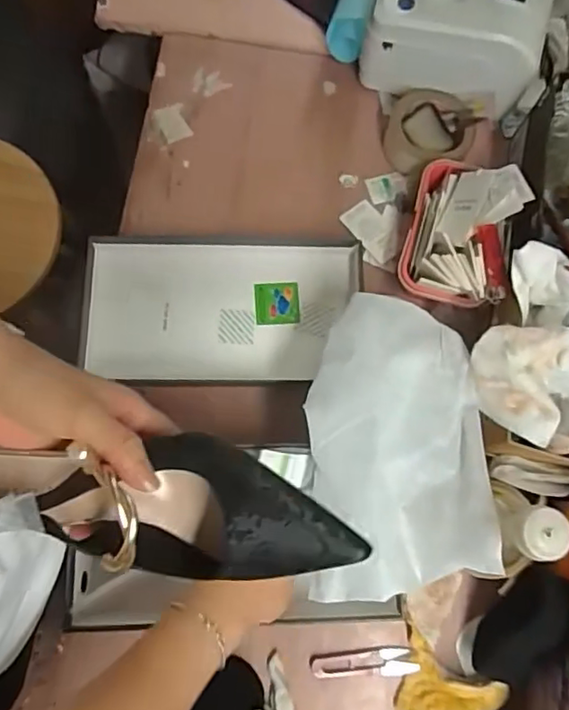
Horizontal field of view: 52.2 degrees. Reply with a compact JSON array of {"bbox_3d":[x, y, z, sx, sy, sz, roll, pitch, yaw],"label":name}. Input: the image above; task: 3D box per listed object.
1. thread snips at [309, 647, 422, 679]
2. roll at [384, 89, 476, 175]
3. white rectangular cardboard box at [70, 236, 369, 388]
[{"bbox_3d":[0.079,0.307,0.577,0.104,0.010,0.026,0,76,-2],"label":"thread snips"},{"bbox_3d":[0.169,-0.261,0.696,0.099,0.048,0.101,0,76,-2],"label":"roll"},{"bbox_3d":[-0.067,-0.046,0.645,0.303,0.036,0.164,1,76,-1],"label":"white rectangular cardboard box"}]

